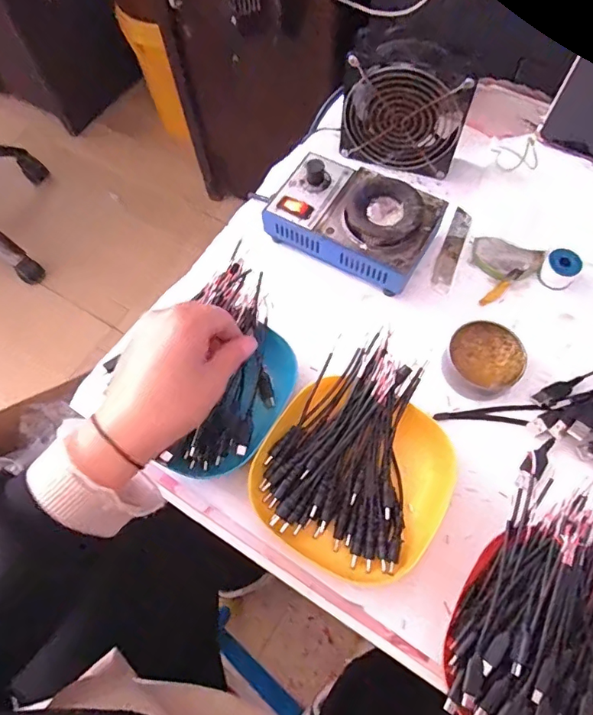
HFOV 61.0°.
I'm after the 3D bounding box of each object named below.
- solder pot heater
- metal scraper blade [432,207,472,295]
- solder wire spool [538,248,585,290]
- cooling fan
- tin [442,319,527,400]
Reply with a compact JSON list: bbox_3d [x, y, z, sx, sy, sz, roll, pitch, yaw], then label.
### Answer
[{"bbox_3d":[0.055,-0.131,0.477,0.146,0.065,0.094,28,70,15],"label":"solder pot heater"},{"bbox_3d":[0.153,-0.106,0.496,0.020,0.004,0.099,20,68,11],"label":"metal scraper blade"},{"bbox_3d":[0.246,-0.083,0.468,0.030,0.022,0.028,-1,65,2],"label":"solder wire spool"},{"bbox_3d":[0.107,-0.245,0.496,0.117,0.109,0.049,18,67,11],"label":"cooling fan"},{"bbox_3d":[0.160,0.002,0.430,0.061,0.024,0.063,-1,65,2],"label":"tin"}]

